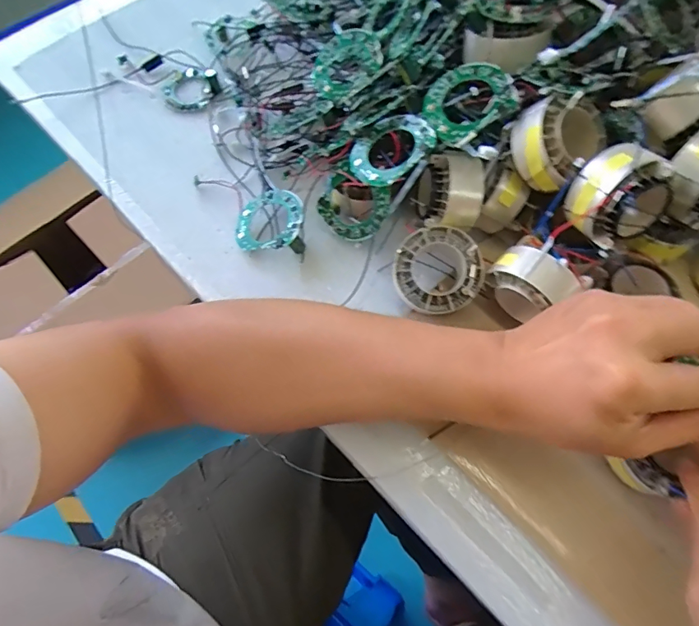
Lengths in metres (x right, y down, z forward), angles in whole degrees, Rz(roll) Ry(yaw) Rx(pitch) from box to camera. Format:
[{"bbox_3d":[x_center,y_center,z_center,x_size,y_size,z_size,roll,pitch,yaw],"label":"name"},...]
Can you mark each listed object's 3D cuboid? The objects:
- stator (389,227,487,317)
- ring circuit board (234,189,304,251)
[{"bbox_3d":[0.068,-0.033,0.355,0.067,0.015,0.066,-37,85,3],"label":"stator"},{"bbox_3d":[-0.071,-0.083,0.410,0.062,0.009,0.057,-4,67,18],"label":"ring circuit board"}]

